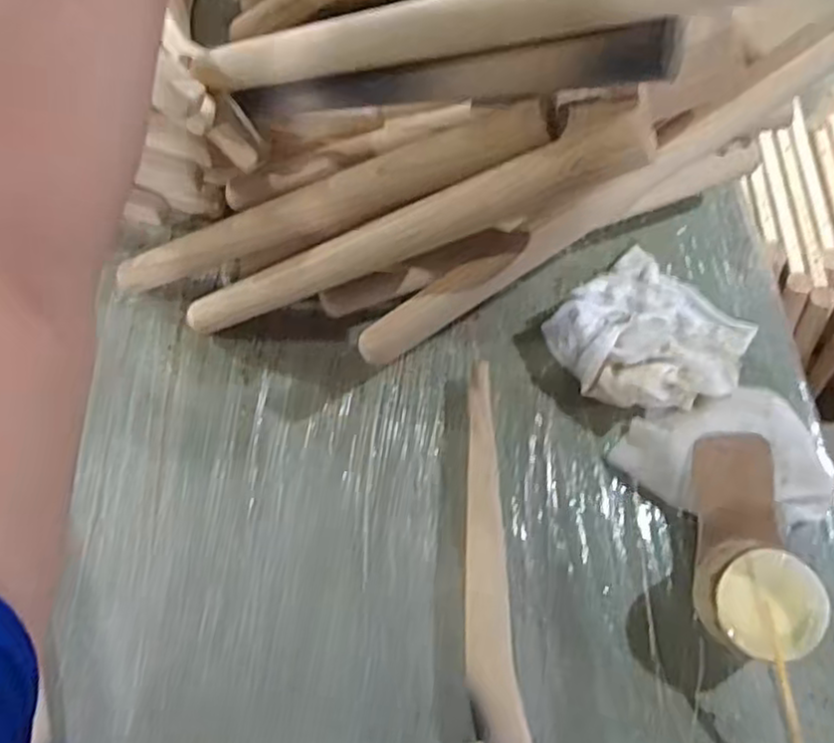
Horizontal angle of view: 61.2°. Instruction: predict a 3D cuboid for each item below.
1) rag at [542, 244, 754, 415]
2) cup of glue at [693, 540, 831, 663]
[{"bbox_3d":[0.209,-0.034,0.625,0.155,0.050,0.156,-42,73,-15],"label":"rag"},{"bbox_3d":[0.257,0.174,0.527,0.081,0.047,0.078,0,67,1],"label":"cup of glue"}]

